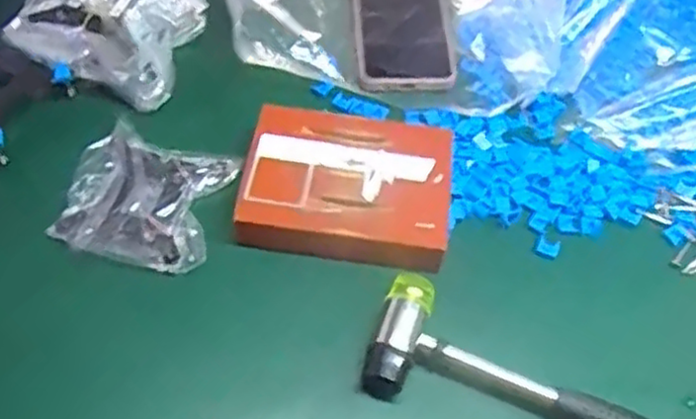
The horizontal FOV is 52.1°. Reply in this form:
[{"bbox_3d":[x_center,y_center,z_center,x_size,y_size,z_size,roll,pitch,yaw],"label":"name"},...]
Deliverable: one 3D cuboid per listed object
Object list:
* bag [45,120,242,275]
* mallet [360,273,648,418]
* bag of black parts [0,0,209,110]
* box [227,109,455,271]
[{"bbox_3d":[-0.140,-0.010,0.491,0.107,0.016,0.102,15,57,5],"label":"bag"},{"bbox_3d":[0.132,0.111,0.423,0.240,0.021,0.076,18,58,8],"label":"mallet"},{"bbox_3d":[-0.179,-0.148,0.544,0.118,0.042,0.111,19,58,8],"label":"bag of black parts"},{"bbox_3d":[0.000,-0.016,0.491,0.136,0.029,0.119,9,57,1],"label":"box"}]

